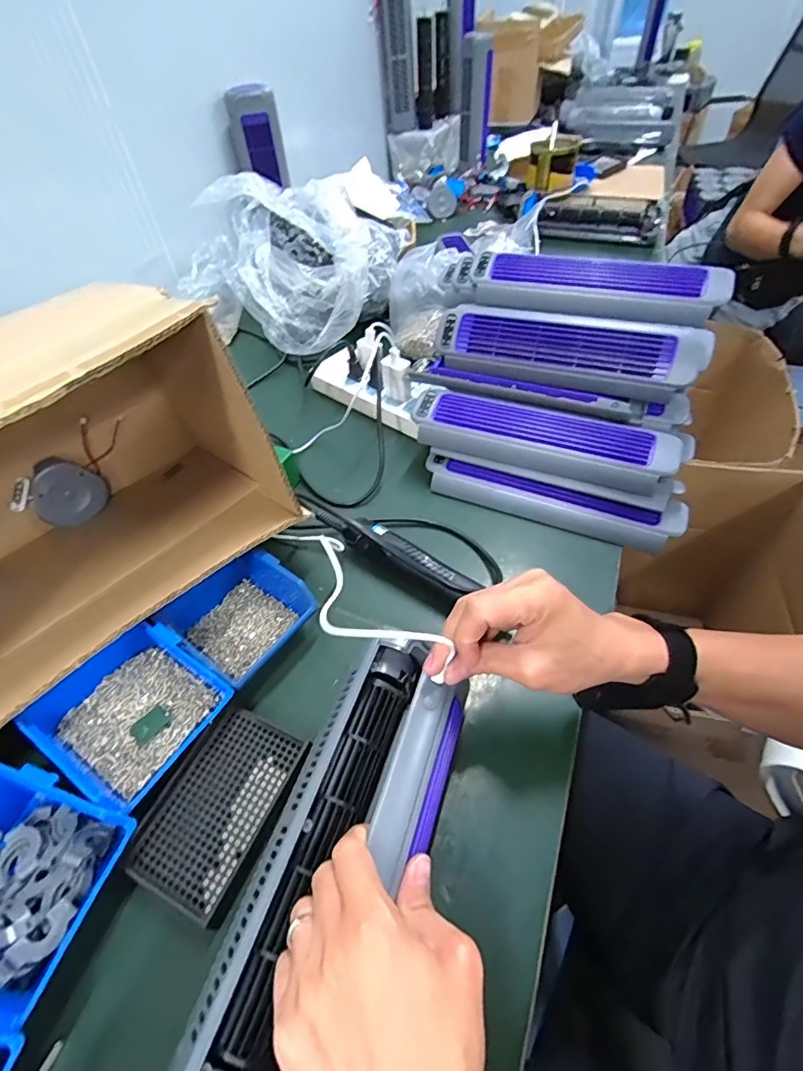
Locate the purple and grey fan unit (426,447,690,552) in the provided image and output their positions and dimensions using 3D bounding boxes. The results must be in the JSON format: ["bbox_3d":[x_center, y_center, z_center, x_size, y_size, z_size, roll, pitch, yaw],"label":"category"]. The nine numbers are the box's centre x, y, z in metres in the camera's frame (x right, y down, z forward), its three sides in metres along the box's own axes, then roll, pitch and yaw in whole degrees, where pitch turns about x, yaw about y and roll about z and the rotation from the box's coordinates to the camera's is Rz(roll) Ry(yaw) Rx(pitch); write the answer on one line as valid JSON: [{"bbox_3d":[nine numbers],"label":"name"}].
[{"bbox_3d":[0.173,-0.049,0.569,0.298,0.044,0.068,16,53,16],"label":"purple and grey fan unit"}]

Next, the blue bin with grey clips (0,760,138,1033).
[{"bbox_3d":[-0.275,0.239,0.336,0.135,0.051,0.121,12,52,14],"label":"blue bin with grey clips"}]

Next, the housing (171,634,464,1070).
[{"bbox_3d":[-0.034,0.205,0.317,0.100,0.046,0.303,17,54,17],"label":"housing"}]

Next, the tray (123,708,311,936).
[{"bbox_3d":[-0.143,0.214,0.387,0.089,0.017,0.132,19,54,19],"label":"tray"}]

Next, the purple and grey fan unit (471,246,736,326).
[{"bbox_3d":[0.232,-0.312,0.596,0.309,0.043,0.100,17,53,17],"label":"purple and grey fan unit"}]

